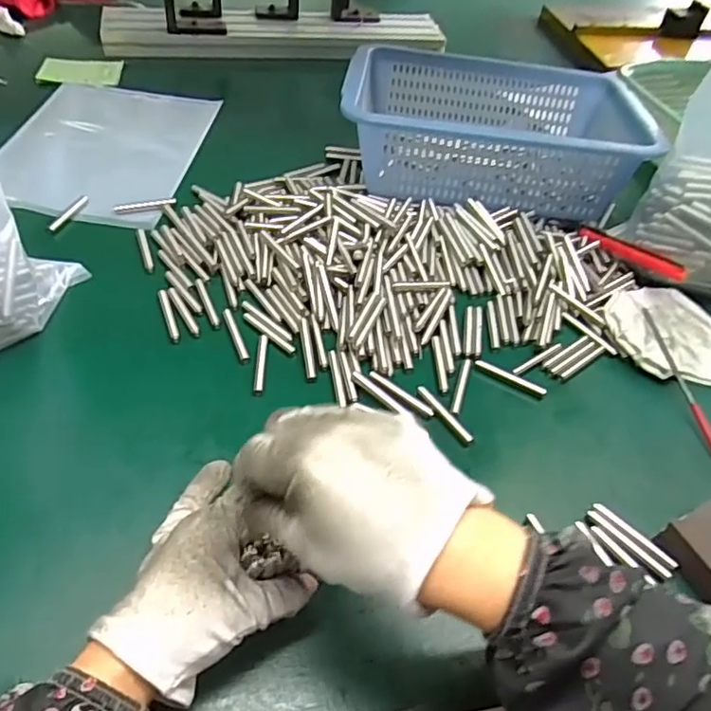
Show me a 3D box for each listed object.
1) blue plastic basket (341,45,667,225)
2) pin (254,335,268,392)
[{"bbox_3d":[0.147,-0.245,0.656,0.312,0.090,0.237,10,47,-1],"label":"blue plastic basket"},{"bbox_3d":[-0.073,0.005,0.463,0.007,0.004,0.056,6,47,-7],"label":"pin"}]

